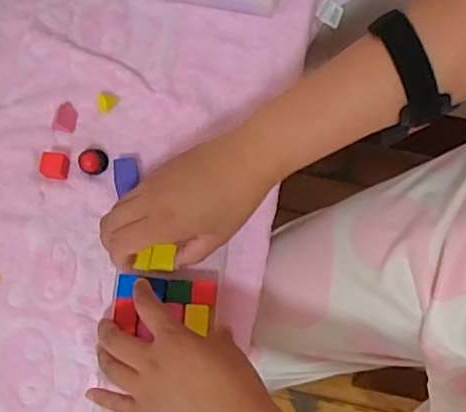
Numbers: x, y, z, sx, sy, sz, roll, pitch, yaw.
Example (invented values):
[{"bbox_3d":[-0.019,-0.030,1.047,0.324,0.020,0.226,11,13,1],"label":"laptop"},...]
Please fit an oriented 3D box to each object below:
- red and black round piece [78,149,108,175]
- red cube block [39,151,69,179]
[{"bbox_3d":[-0.132,-0.042,0.551,0.026,0.015,0.023,-22,76,-5],"label":"red and black round piece"},{"bbox_3d":[-0.167,-0.037,0.547,0.025,0.021,0.021,4,75,1],"label":"red cube block"}]

